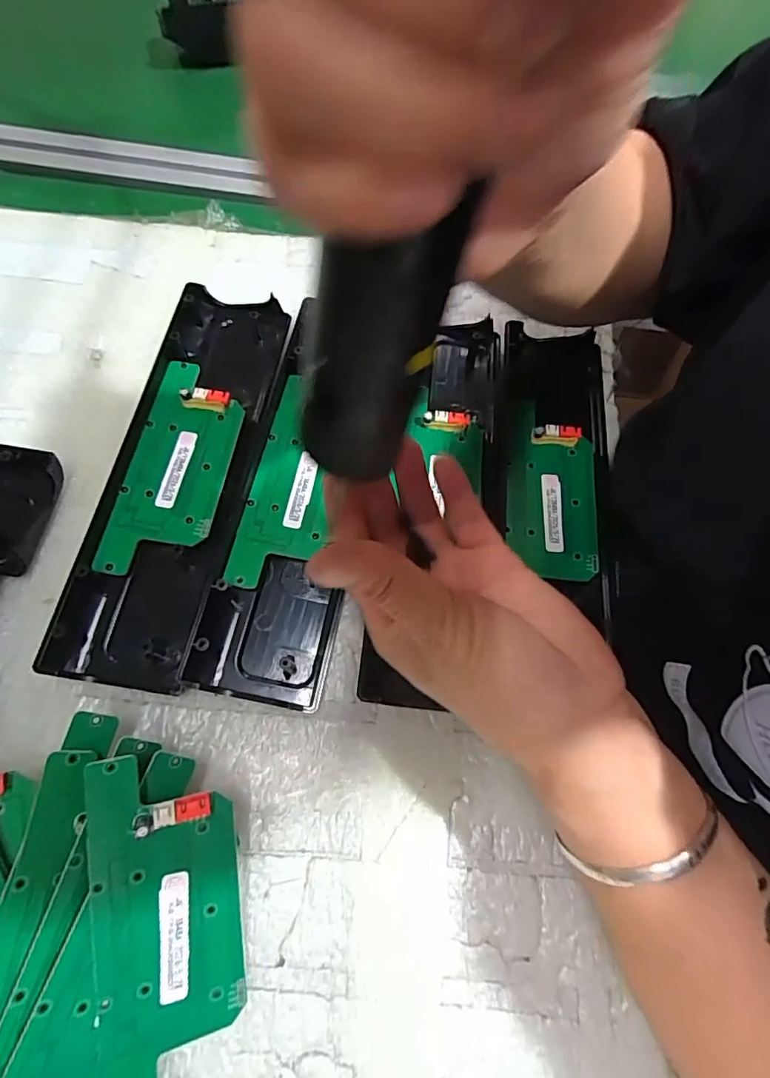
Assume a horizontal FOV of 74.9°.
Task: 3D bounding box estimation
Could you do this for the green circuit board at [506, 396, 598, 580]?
[{"bbox_3d":[0.099,-0.031,0.297,0.052,0.008,0.109,7,68,0],"label":"green circuit board"}]

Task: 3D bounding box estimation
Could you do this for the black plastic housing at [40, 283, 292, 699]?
[{"bbox_3d":[-0.119,-0.045,0.291,0.080,0.015,0.246,9,68,1],"label":"black plastic housing"}]

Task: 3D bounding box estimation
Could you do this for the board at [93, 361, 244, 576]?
[{"bbox_3d":[-0.119,-0.043,0.289,0.053,0.011,0.131,9,68,1],"label":"board"}]

